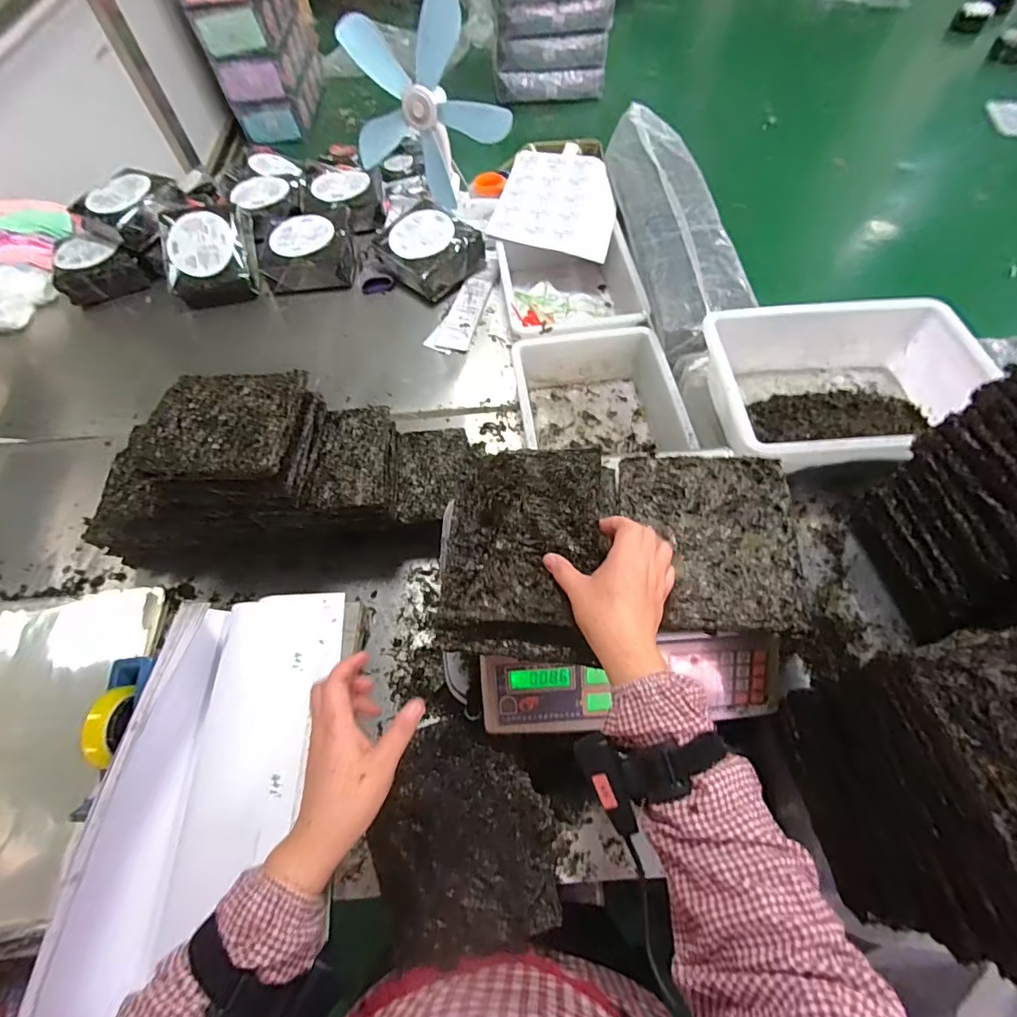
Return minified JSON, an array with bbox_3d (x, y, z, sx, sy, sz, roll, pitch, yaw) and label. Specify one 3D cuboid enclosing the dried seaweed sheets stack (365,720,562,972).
[{"bbox_3d":[-0.051,0.382,0.549,0.210,0.051,0.209,29,66,18],"label":"dried seaweed sheets stack"}]

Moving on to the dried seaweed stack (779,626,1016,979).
[{"bbox_3d":[0.397,0.230,0.415,0.183,0.266,0.196,-9,61,-2],"label":"dried seaweed stack"}]

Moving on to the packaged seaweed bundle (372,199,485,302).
[{"bbox_3d":[-0.188,-0.627,1.197,0.189,0.092,0.230,-40,66,-17],"label":"packaged seaweed bundle"}]

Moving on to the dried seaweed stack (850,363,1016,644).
[{"bbox_3d":[0.570,-0.007,0.529,0.203,0.274,0.198,-7,61,-1],"label":"dried seaweed stack"}]

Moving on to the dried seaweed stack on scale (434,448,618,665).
[{"bbox_3d":[0.012,0.042,0.505,0.160,0.079,0.200,6,62,7],"label":"dried seaweed stack on scale"}]

